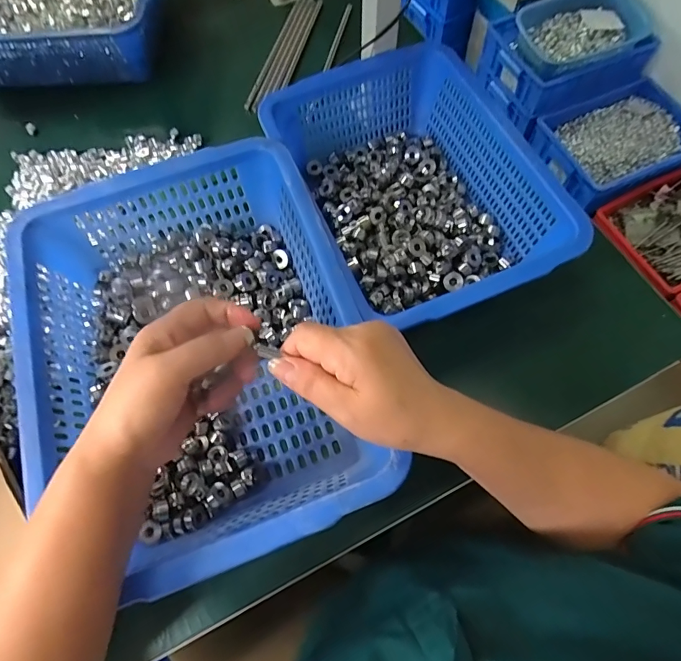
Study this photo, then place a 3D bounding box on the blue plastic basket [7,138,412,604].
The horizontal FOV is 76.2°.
[{"bbox_3d":[-0.131,0.017,0.392,0.252,0.095,0.353,-17,68,-6],"label":"blue plastic basket"}]

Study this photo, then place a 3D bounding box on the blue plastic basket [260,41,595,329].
[{"bbox_3d":[0.076,-0.153,0.465,0.220,0.086,0.317,-27,69,-10],"label":"blue plastic basket"}]

